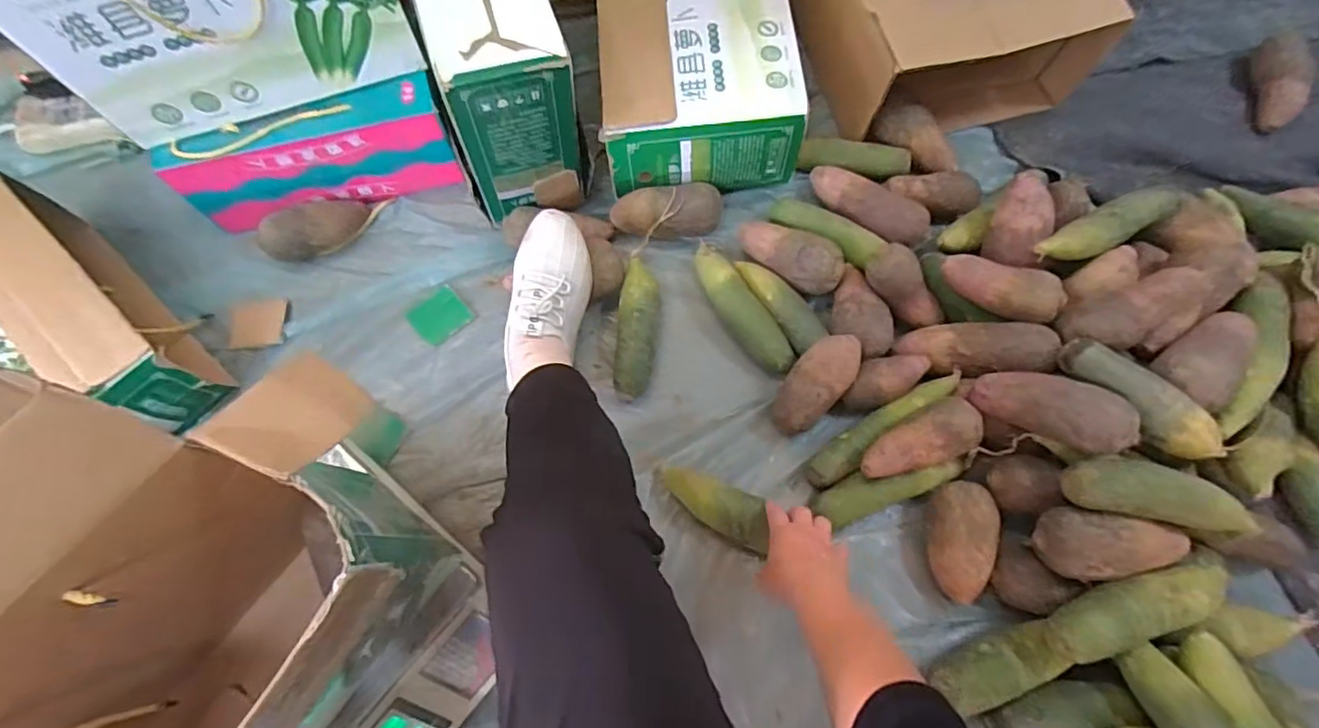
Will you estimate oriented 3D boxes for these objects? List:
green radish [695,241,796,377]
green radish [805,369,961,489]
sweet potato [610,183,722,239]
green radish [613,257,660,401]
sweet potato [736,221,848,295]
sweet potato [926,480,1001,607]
[{"bbox_3d":[0.105,-0.075,0.767,0.052,0.047,0.211,-33,75,-11],"label":"green radish"},{"bbox_3d":[0.279,0.072,0.705,0.224,0.053,0.039,-35,76,-12],"label":"green radish"},{"bbox_3d":[0.010,-0.205,0.793,0.146,0.067,0.063,-4,72,-3],"label":"sweet potato"},{"bbox_3d":[-0.028,-0.049,0.751,0.054,0.048,0.190,3,72,0],"label":"green radish"},{"bbox_3d":[0.176,-0.153,0.766,0.149,0.058,0.076,29,73,8],"label":"sweet potato"},{"bbox_3d":[0.352,0.207,0.672,0.066,0.065,0.128,13,72,3],"label":"sweet potato"}]

